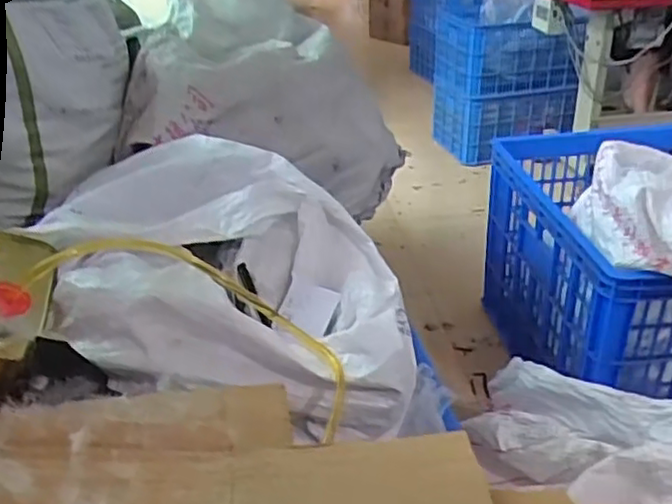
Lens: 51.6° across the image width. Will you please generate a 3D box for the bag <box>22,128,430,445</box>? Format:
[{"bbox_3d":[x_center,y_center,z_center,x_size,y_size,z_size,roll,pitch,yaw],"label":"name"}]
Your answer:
[{"bbox_3d":[-0.132,0.027,0.872,0.429,0.196,0.363,-2,29,-1],"label":"bag"}]

